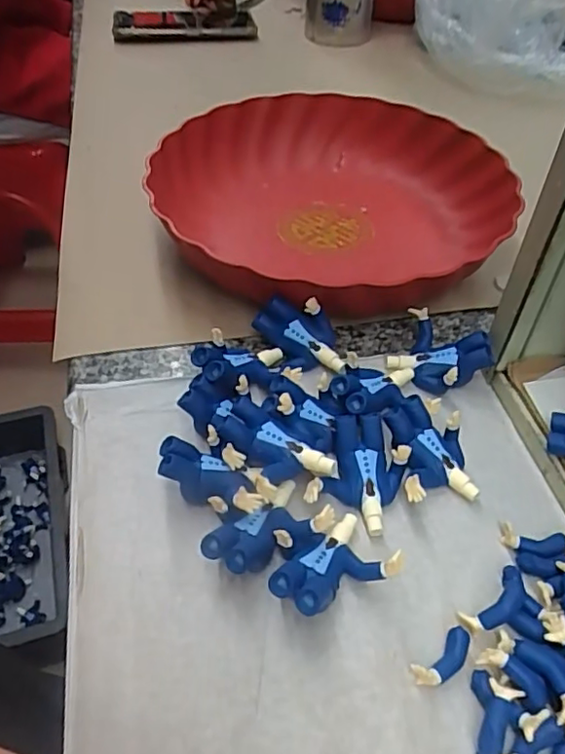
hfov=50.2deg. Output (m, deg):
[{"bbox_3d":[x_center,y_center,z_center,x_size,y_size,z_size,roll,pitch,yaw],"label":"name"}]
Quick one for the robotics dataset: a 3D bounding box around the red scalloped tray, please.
[{"bbox_3d":[0.028,-0.126,0.421,0.226,0.047,0.237,27,52,21],"label":"red scalloped tray"}]

